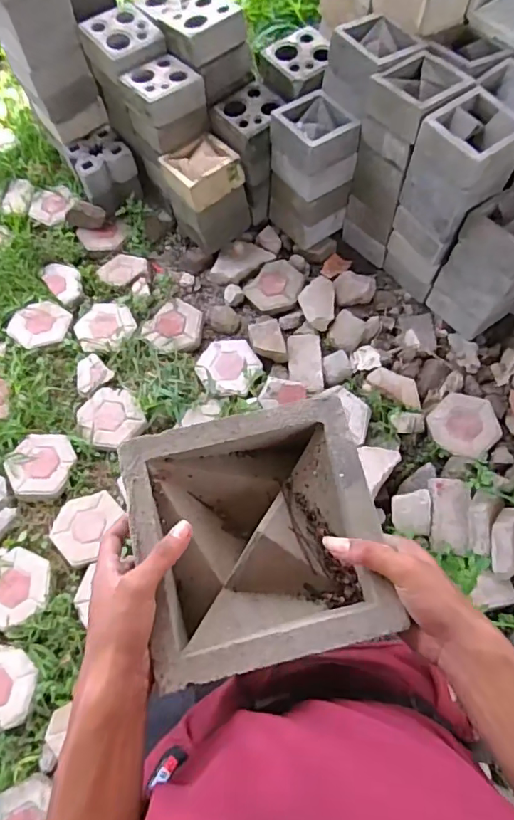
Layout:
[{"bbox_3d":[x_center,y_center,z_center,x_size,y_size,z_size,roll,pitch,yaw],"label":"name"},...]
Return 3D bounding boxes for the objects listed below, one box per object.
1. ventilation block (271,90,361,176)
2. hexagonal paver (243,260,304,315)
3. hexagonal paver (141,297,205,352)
[{"bbox_3d":[0.169,-0.856,1.603,0.200,0.108,0.219,-30,67,-12],"label":"ventilation block"},{"bbox_3d":[0.069,-0.432,1.818,0.193,0.050,0.219,29,69,14],"label":"hexagonal paver"},{"bbox_3d":[-0.271,-0.280,1.753,0.197,0.043,0.188,33,70,16],"label":"hexagonal paver"}]

